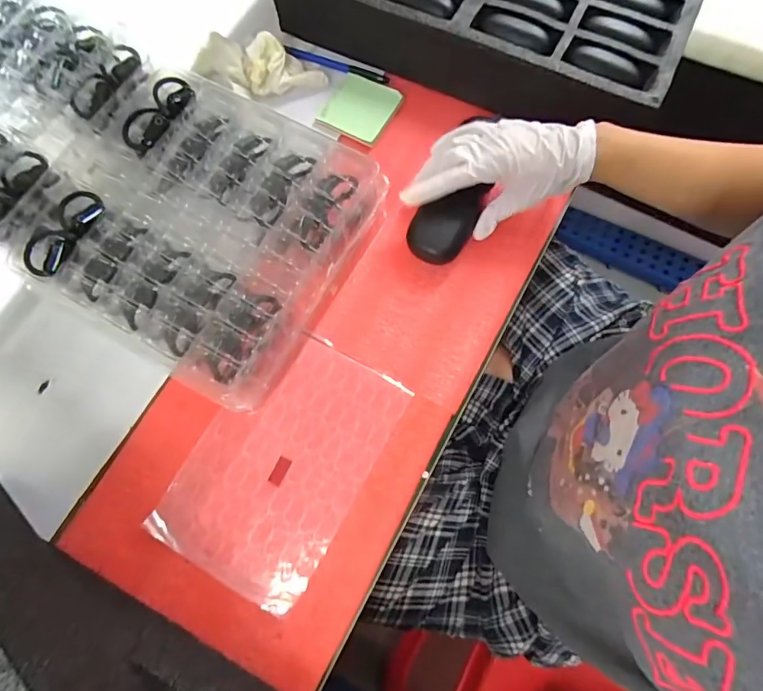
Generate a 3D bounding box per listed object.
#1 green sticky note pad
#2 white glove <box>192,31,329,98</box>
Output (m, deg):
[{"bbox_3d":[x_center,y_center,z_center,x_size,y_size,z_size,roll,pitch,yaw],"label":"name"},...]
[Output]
[{"bbox_3d":[-0.026,-0.277,0.521,0.082,0.005,0.079,27,76,7],"label":"green sticky note pad"},{"bbox_3d":[-0.146,-0.329,0.520,0.163,0.033,0.067,20,75,5],"label":"white glove"}]

